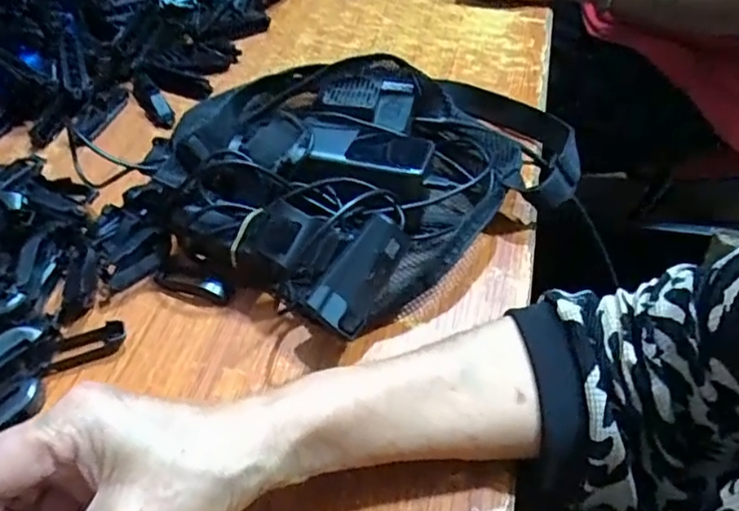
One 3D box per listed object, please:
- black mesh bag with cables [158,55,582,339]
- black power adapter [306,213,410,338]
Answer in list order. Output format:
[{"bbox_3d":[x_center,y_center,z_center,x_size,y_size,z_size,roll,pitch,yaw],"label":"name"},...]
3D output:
[{"bbox_3d":[-0.002,-0.078,0.448,0.290,0.068,0.231,-33,56,-25],"label":"black mesh bag with cables"},{"bbox_3d":[-0.006,0.010,0.365,0.031,0.024,0.071,29,80,24],"label":"black power adapter"}]

